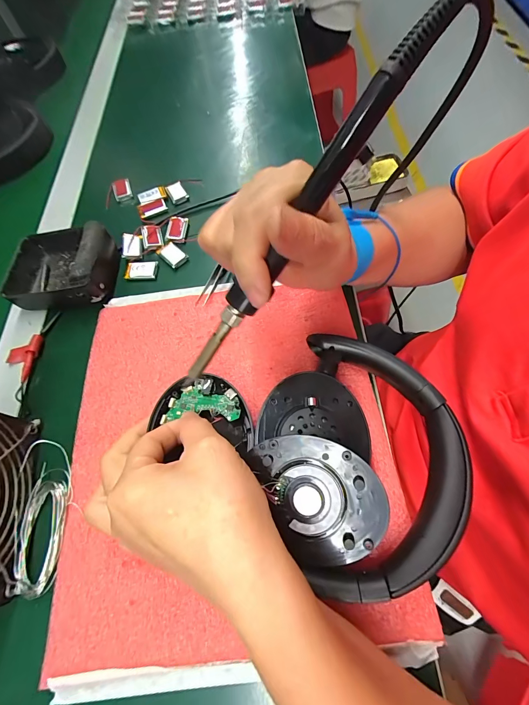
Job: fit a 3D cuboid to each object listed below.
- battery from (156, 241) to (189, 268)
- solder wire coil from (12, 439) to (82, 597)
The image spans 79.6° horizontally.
[{"bbox_3d":[-0.095,-0.102,0.327,0.022,0.004,0.032,-41,67,-12],"label":"battery"},{"bbox_3d":[-0.155,0.112,0.224,0.036,0.012,0.097,-13,65,1],"label":"solder wire coil"}]

